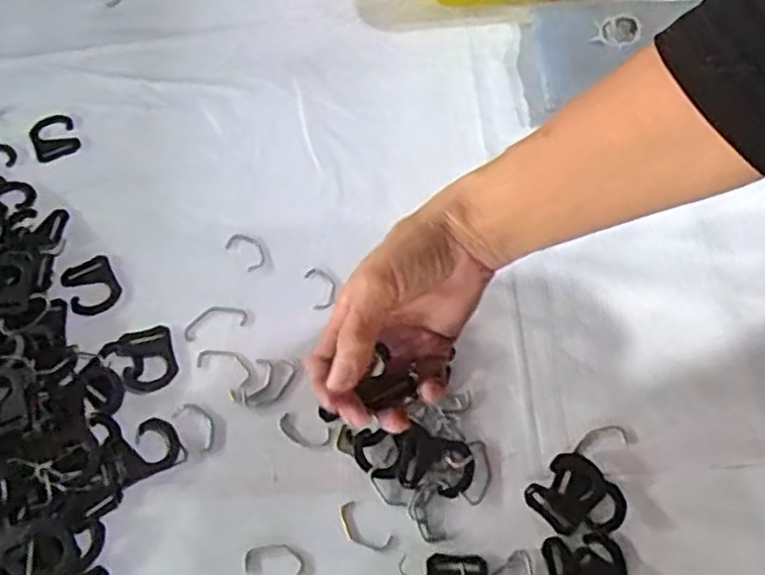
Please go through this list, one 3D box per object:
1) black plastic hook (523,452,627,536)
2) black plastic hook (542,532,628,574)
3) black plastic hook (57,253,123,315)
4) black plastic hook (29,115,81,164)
[{"bbox_3d":[0.115,0.124,0.427,0.044,0.004,0.050,-42,67,-19],"label":"black plastic hook"},{"bbox_3d":[0.117,0.163,0.404,0.046,0.004,0.051,-7,61,-2],"label":"black plastic hook"},{"bbox_3d":[-0.204,-0.001,0.512,0.034,0.008,0.044,-29,64,-13],"label":"black plastic hook"},{"bbox_3d":[-0.260,-0.118,0.578,0.035,0.006,0.042,-25,63,-12],"label":"black plastic hook"}]

